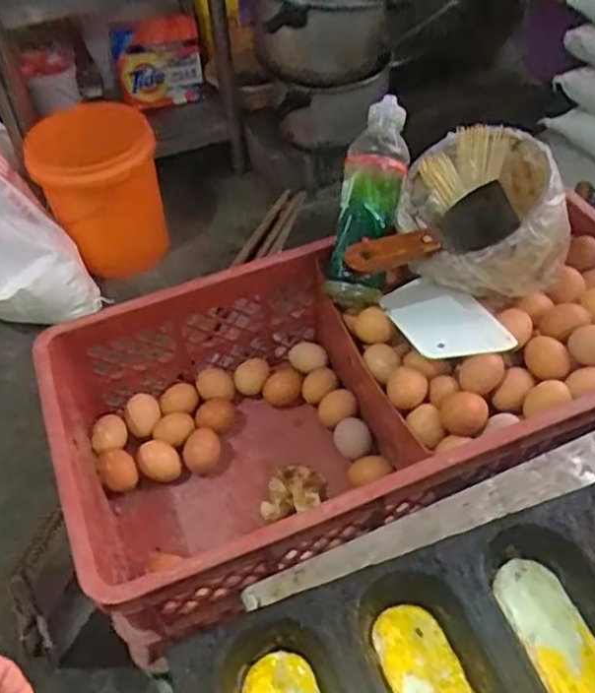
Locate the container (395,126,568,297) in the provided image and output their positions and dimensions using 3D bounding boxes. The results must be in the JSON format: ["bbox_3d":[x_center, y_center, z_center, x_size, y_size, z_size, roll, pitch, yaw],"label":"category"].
[{"bbox_3d":[0.193,-0.143,0.747,0.142,0.114,0.165,-10,48,-4],"label":"container"}]

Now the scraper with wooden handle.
[{"bbox_3d":[0.144,-0.104,0.737,0.212,0.064,0.044,-26,51,-17],"label":"scraper with wooden handle"}]

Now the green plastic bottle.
[{"bbox_3d":[0.079,-0.161,0.777,0.068,0.067,0.229,12,92,16],"label":"green plastic bottle"}]

